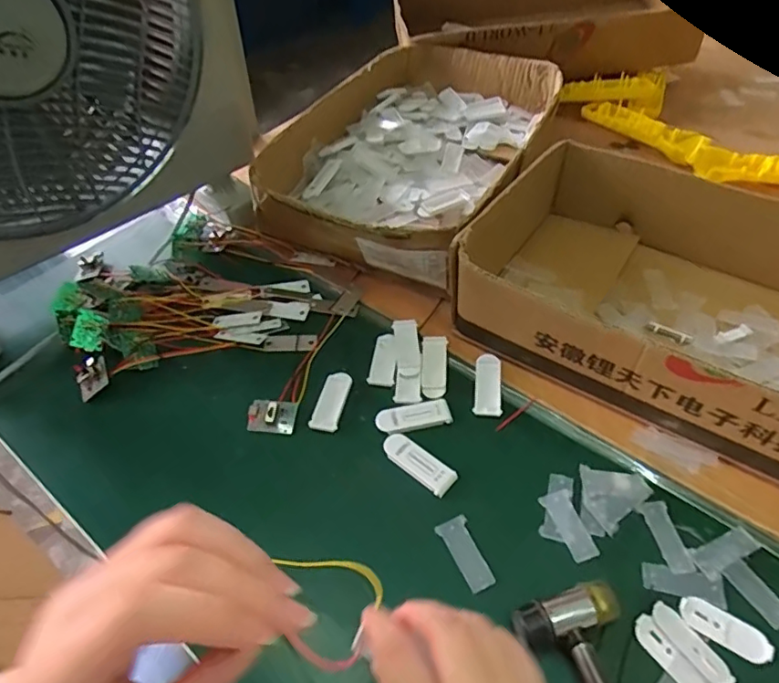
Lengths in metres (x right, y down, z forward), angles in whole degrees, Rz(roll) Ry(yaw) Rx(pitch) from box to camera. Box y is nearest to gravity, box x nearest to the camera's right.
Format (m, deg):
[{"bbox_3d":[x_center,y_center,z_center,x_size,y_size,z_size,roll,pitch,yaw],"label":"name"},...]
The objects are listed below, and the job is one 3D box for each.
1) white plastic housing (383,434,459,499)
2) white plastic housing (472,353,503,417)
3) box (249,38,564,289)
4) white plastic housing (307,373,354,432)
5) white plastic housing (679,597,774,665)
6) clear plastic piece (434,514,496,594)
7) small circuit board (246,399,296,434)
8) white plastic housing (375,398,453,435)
[{"bbox_3d":[0.021,0.087,0.406,0.057,0.006,0.023,32,55,26],"label":"white plastic housing"},{"bbox_3d":[0.080,0.034,0.450,0.020,0.006,0.055,5,48,5],"label":"white plastic housing"},{"bbox_3d":[0.041,-0.214,0.595,0.216,0.093,0.375,19,50,17],"label":"box"},{"bbox_3d":[-0.045,0.046,0.446,0.022,0.006,0.057,11,48,11],"label":"white plastic housing"},{"bbox_3d":[0.200,0.171,0.332,0.050,0.004,0.020,26,53,22],"label":"white plastic housing"},{"bbox_3d":[0.050,0.139,0.367,0.021,0.004,0.048,-18,50,-15],"label":"clear plastic piece"},{"bbox_3d":[-0.092,0.058,0.435,0.037,0.011,0.025,-1,47,-1],"label":"small circuit board"},{"bbox_3d":[0.019,0.057,0.432,0.057,0.004,0.022,-11,48,-10],"label":"white plastic housing"}]

